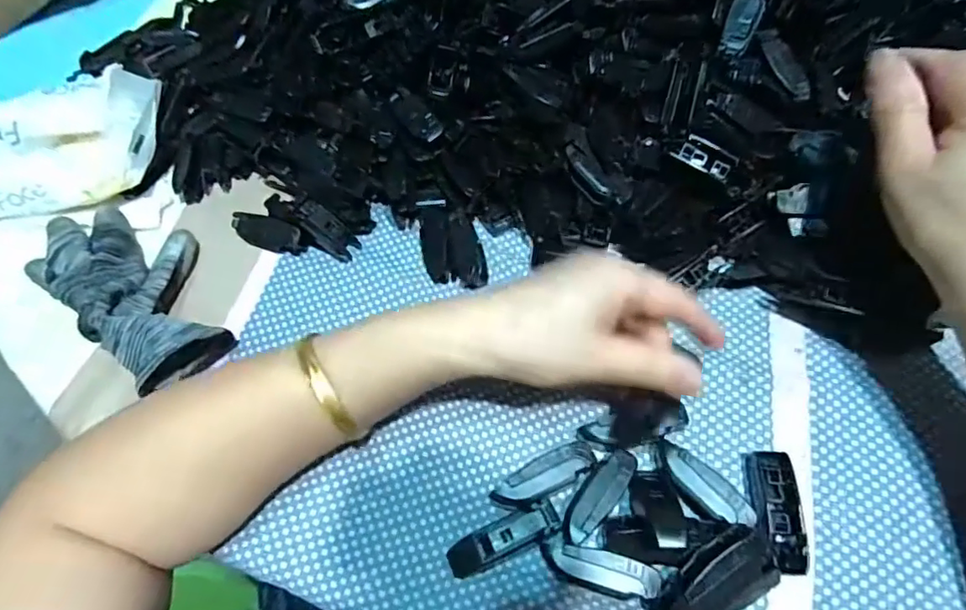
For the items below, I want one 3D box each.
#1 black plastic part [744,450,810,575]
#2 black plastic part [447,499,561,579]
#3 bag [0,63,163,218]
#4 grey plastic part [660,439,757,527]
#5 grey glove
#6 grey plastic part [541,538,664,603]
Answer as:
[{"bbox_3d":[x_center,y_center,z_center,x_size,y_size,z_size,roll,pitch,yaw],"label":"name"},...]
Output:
[{"bbox_3d":[0.141,0.098,0.277,0.017,0.017,0.055,1,61,4],"label":"black plastic part"},{"bbox_3d":[0.010,0.113,0.278,0.055,0.012,0.017,-22,62,-8],"label":"black plastic part"},{"bbox_3d":[-0.291,-0.108,0.384,0.146,0.048,0.090,-8,61,0],"label":"bag"},{"bbox_3d":[0.107,0.089,0.284,0.020,0.017,0.050,-42,66,-17],"label":"grey plastic part"},{"bbox_3d":[-0.206,-0.016,0.341,0.142,0.033,0.076,35,69,20],"label":"grey glove"},{"bbox_3d":[0.053,0.122,0.267,0.052,0.010,0.017,13,63,11],"label":"grey plastic part"}]

